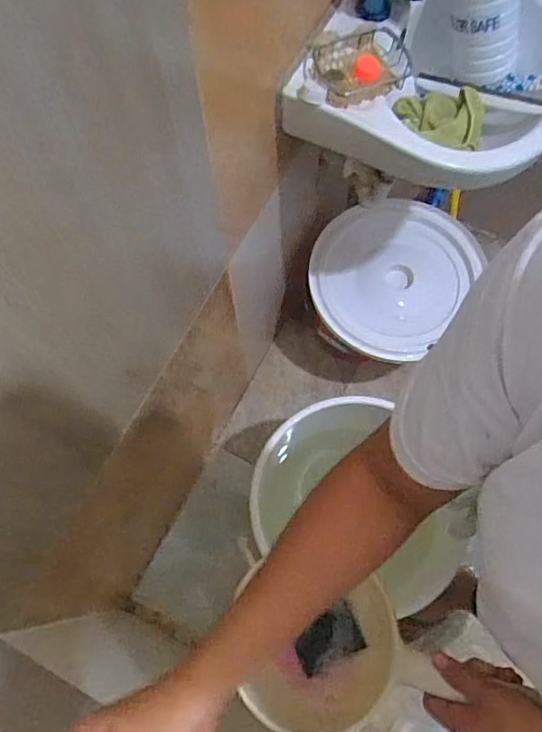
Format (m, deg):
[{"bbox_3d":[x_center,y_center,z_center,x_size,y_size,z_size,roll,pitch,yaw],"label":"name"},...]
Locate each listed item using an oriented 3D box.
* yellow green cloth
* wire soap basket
[{"bbox_3d":[0.247,-0.371,0.795,0.129,0.044,0.099,1,69,1],"label":"yellow green cloth"},{"bbox_3d":[0.132,-0.413,0.745,0.171,0.037,0.100,-23,71,-8],"label":"wire soap basket"}]

